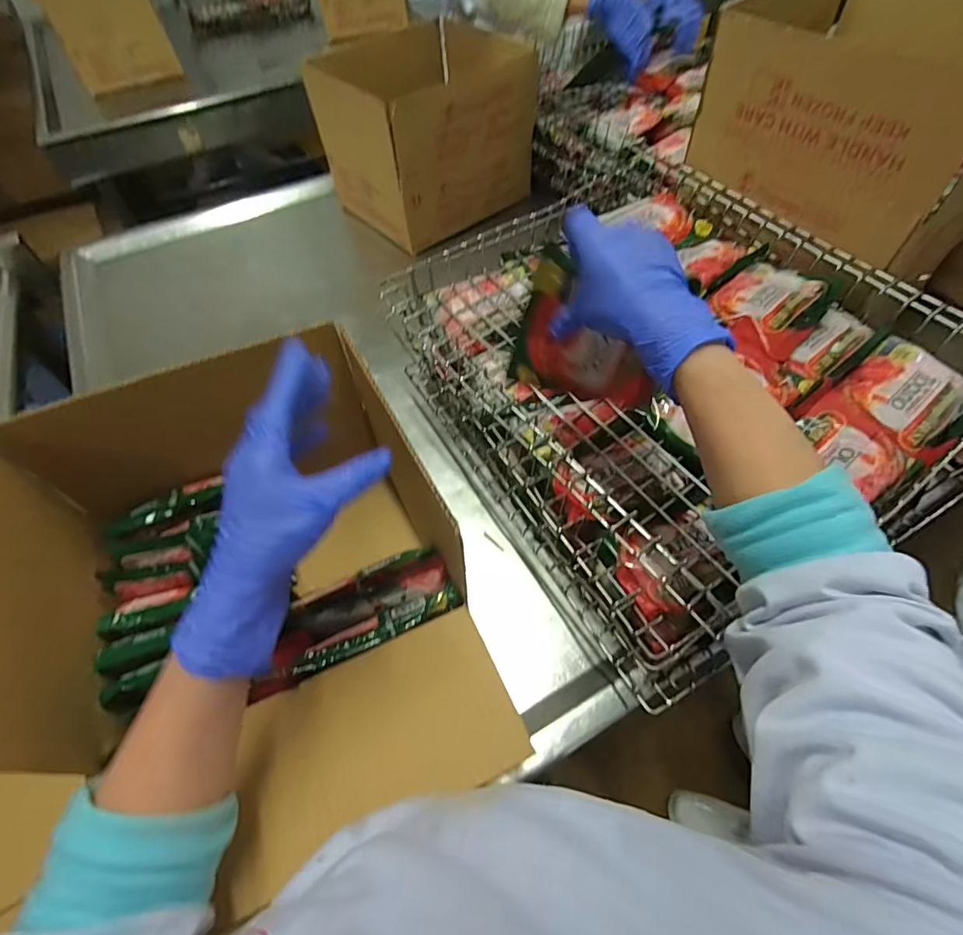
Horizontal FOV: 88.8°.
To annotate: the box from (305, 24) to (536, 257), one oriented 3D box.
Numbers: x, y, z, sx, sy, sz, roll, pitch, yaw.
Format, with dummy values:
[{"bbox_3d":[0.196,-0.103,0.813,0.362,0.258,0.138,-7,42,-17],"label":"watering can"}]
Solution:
[{"bbox_3d":[-0.096,-0.595,0.879,0.299,0.233,0.255,-37,62,-20],"label":"box"}]

